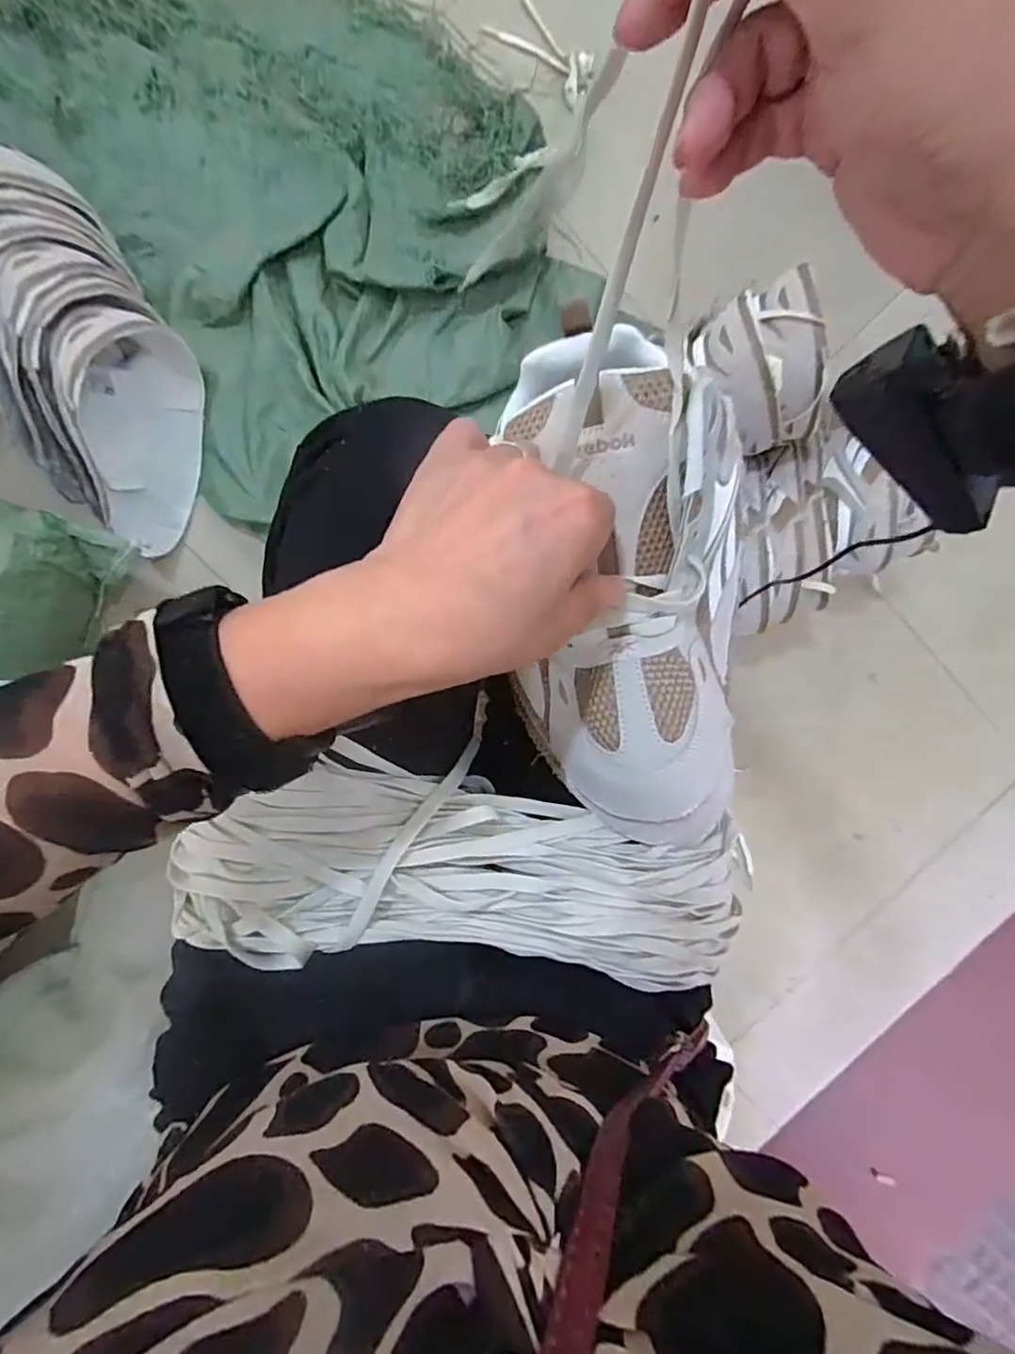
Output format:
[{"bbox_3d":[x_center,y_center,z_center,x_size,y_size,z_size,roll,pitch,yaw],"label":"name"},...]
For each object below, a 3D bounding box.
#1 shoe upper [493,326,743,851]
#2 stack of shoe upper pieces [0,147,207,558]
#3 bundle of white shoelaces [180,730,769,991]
[{"bbox_3d":[0.061,-0.036,0.295,0.115,0.076,0.242,-6,103,-3],"label":"shoe upper"},{"bbox_3d":[-0.467,-0.348,0.643,0.196,0.139,0.385,-20,97,-1],"label":"stack of shoe upper pieces"},{"bbox_3d":[-0.013,0.103,0.327,0.314,0.069,0.107,8,96,-8],"label":"bundle of white shoelaces"}]

